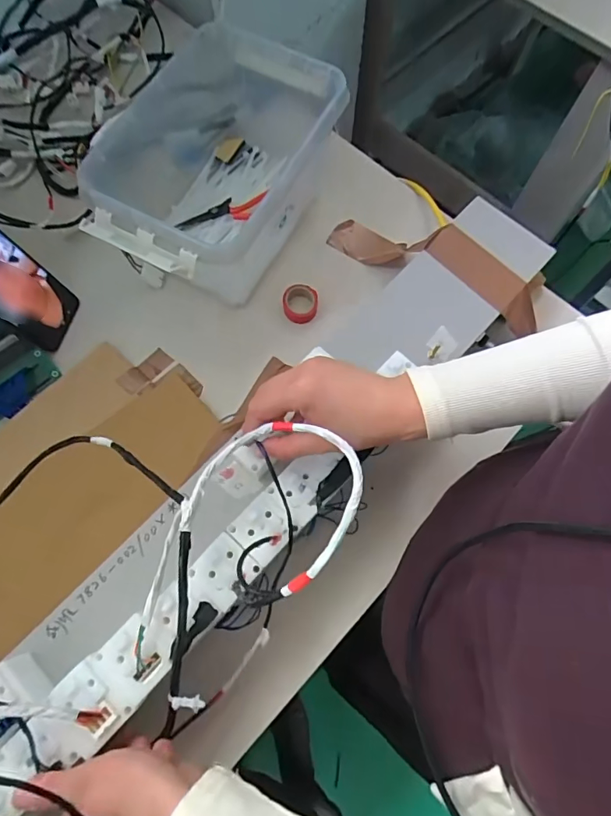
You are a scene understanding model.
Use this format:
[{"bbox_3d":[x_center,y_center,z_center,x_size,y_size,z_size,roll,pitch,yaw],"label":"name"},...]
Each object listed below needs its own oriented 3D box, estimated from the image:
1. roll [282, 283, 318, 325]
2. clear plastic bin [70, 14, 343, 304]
[{"bbox_3d":[-0.006,-0.130,0.580,0.042,0.015,0.049,7,71,2],"label":"roll"},{"bbox_3d":[-0.110,-0.275,0.560,0.221,0.143,0.328,28,73,9],"label":"clear plastic bin"}]

